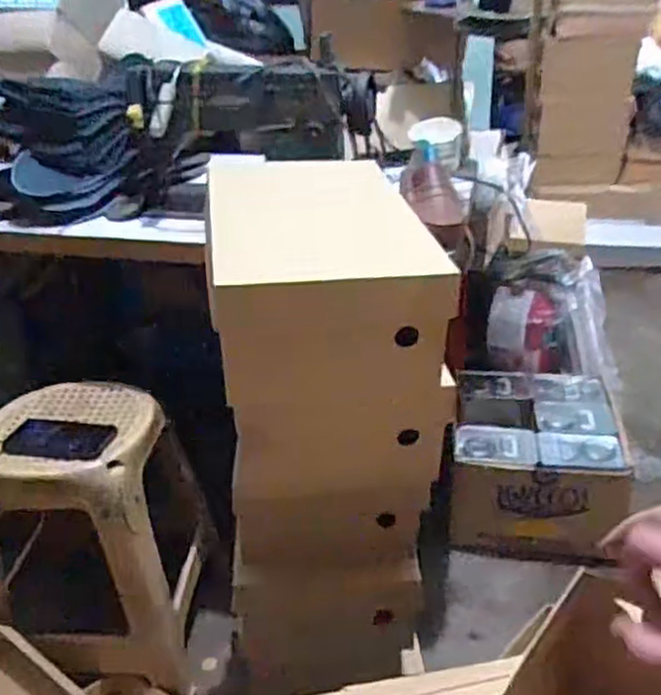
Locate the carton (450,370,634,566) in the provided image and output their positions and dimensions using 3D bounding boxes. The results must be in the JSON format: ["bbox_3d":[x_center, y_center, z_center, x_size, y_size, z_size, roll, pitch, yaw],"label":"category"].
[{"bbox_3d":[0.429,0.237,1.497,0.332,0.195,0.387,3,30,11],"label":"carton"}]

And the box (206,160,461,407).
[{"bbox_3d":[-0.015,-0.082,0.737,0.205,0.133,0.279,-6,30,-4],"label":"box"}]

